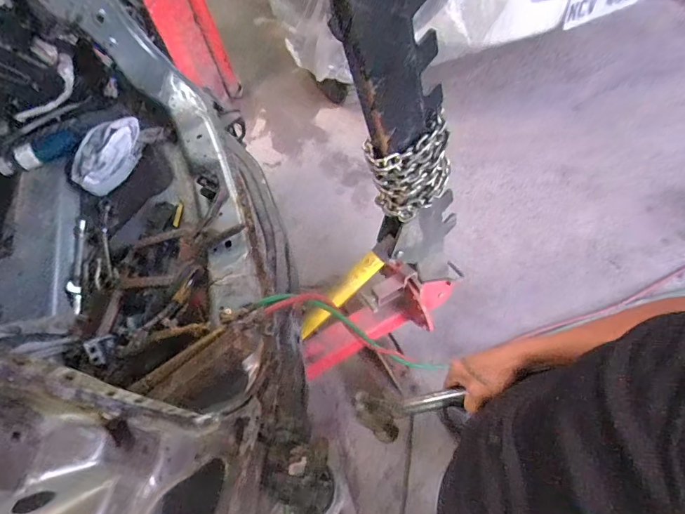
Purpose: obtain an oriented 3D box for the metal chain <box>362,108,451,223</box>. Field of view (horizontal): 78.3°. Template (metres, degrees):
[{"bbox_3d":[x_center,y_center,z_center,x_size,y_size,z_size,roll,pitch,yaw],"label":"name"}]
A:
[{"bbox_3d":[0.172,-0.211,1.034,0.222,0.224,0.105,-20,55,-4],"label":"metal chain"}]

